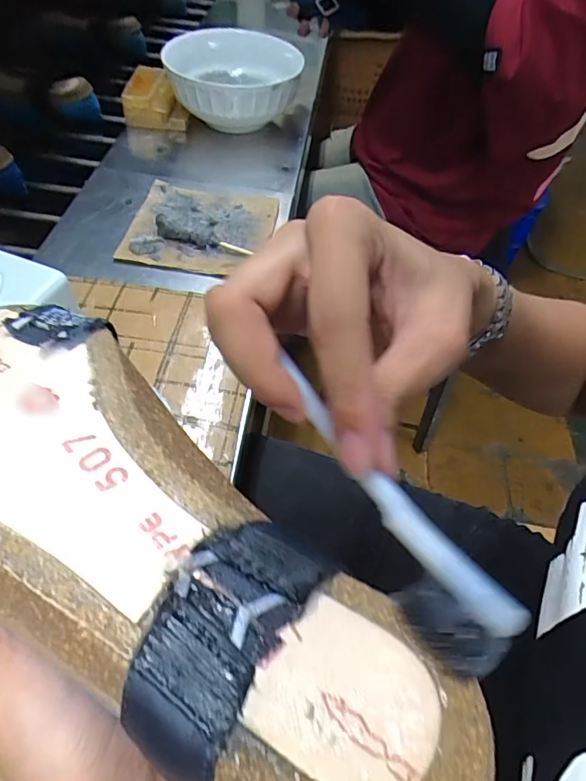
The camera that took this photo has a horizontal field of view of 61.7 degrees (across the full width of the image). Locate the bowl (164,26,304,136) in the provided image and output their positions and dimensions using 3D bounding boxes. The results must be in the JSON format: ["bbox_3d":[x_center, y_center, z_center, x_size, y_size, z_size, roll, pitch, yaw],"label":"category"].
[{"bbox_3d":[-0.075,-0.401,0.655,0.165,0.081,0.168,5,53,-2],"label":"bowl"}]

